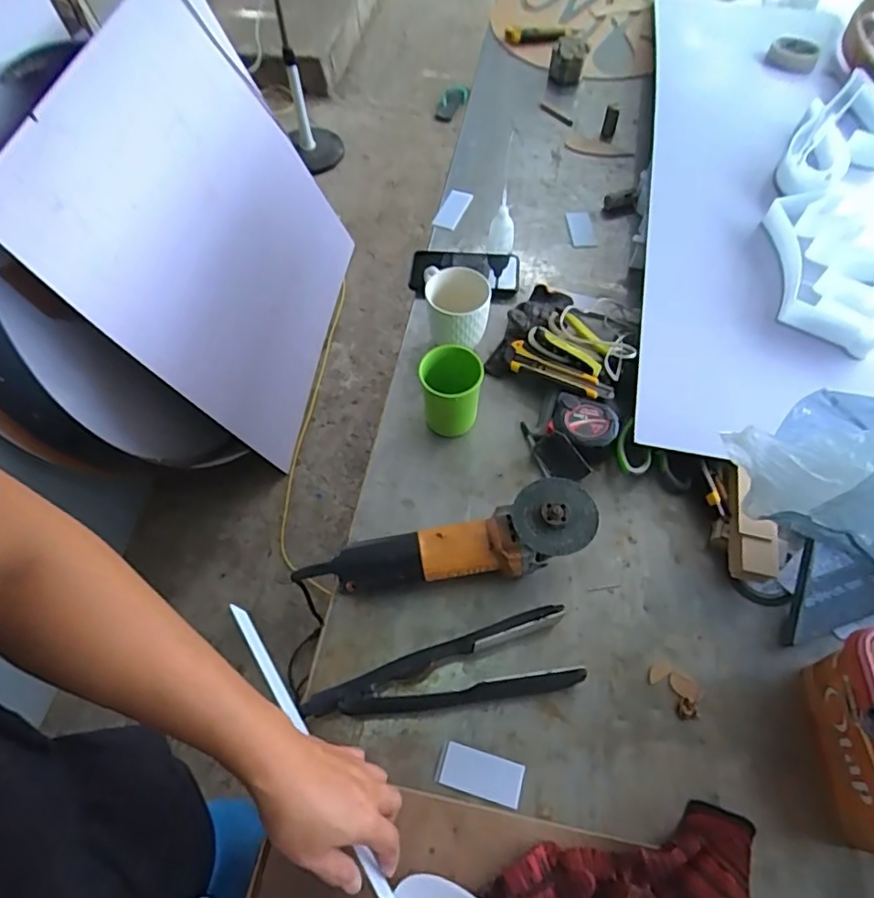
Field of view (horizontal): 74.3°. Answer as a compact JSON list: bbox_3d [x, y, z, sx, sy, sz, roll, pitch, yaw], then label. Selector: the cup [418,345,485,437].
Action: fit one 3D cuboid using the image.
[{"bbox_3d":[0.018,-0.066,0.731,0.072,0.112,0.078,-1,58,1],"label":"cup"}]

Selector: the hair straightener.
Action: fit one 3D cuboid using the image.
[{"bbox_3d":[0.004,0.227,0.588,0.267,0.054,0.071,-9,59,-4],"label":"hair straightener"}]

